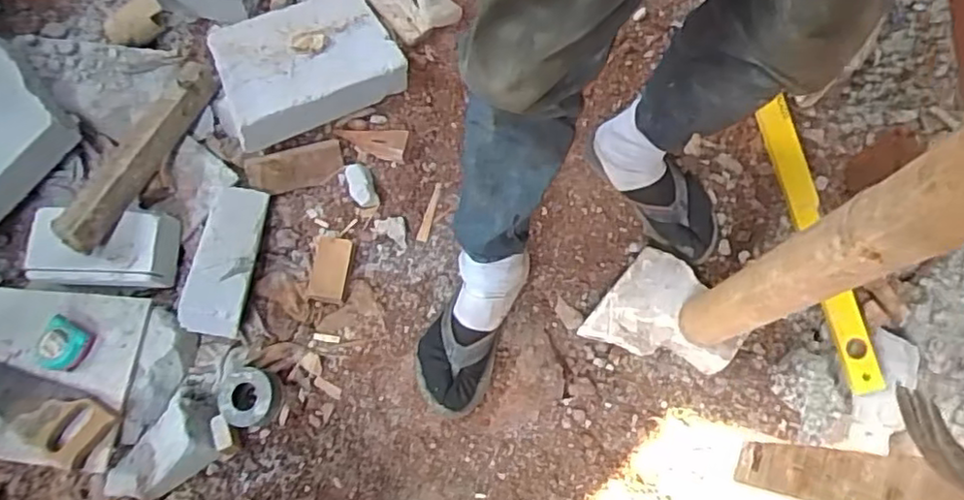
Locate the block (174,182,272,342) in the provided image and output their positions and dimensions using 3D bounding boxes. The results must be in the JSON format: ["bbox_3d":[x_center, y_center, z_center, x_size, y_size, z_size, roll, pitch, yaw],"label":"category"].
[{"bbox_3d":[-0.375,0.019,0.949,0.083,0.070,0.240,2,58,-1],"label":"block"}]

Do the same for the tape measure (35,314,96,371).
[{"bbox_3d":[-0.577,0.132,0.894,0.057,0.032,0.068,28,77,11],"label":"tape measure"}]

